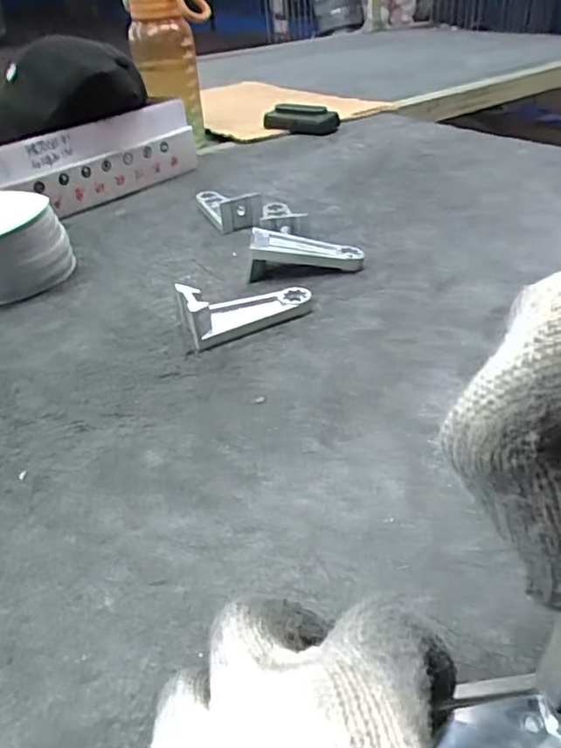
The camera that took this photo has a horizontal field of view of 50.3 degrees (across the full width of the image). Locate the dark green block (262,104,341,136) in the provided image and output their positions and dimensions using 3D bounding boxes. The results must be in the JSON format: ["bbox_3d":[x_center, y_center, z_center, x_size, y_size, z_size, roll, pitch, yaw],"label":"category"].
[{"bbox_3d":[0.028,-0.368,0.864,0.109,0.035,0.030,2,35,8],"label":"dark green block"}]

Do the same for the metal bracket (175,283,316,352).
[{"bbox_3d":[-0.026,-0.053,0.429,0.095,0.031,0.043,-19,38,-21],"label":"metal bracket"}]

